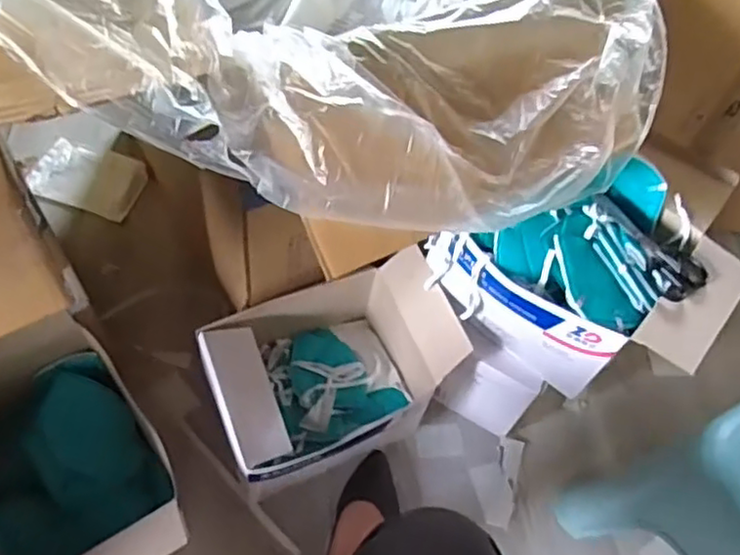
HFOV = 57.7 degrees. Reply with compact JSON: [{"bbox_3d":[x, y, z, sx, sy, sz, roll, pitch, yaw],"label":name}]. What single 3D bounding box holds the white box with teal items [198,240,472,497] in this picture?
[{"bbox_3d":[-0.059,0.131,0.917,0.305,0.228,0.221,-20,63,-19],"label":"white box with teal items"}]

